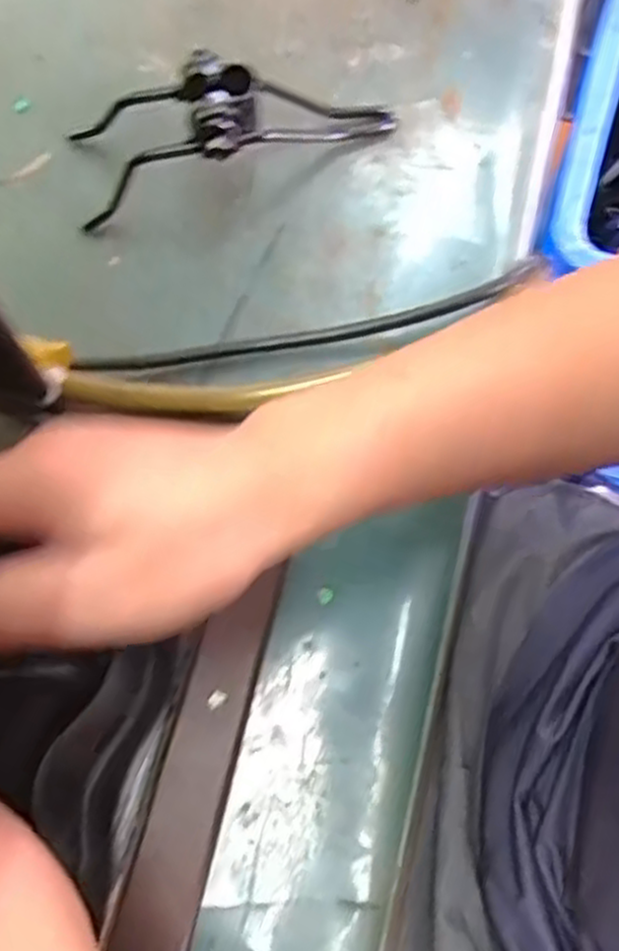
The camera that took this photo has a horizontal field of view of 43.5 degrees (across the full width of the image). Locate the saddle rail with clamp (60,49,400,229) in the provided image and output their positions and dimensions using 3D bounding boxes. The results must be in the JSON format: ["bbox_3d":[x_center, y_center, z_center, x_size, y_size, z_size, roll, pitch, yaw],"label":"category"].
[{"bbox_3d":[-0.044,-0.204,0.453,0.192,0.057,0.072,-8,70,-1],"label":"saddle rail with clamp"}]

